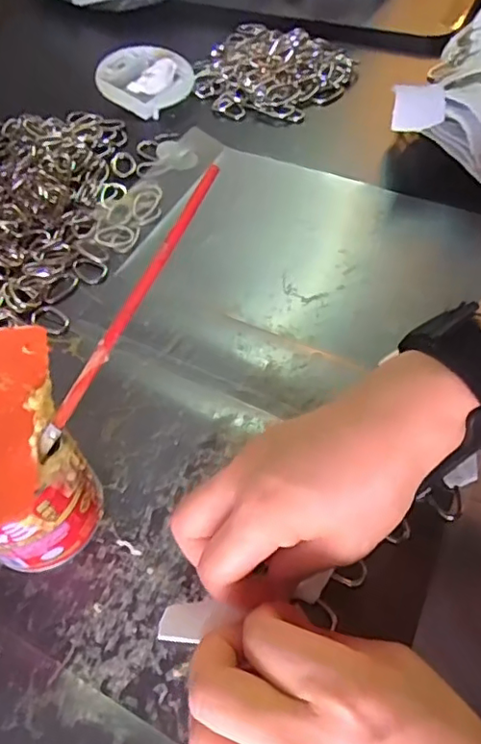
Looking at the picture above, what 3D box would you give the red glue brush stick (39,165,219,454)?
[{"bbox_3d":[-0.050,-0.034,0.276,0.006,0.007,0.161,24,74,18],"label":"red glue brush stick"}]

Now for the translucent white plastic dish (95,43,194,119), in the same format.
[{"bbox_3d":[-0.091,-0.270,0.531,0.076,0.027,0.076,-2,55,3],"label":"translucent white plastic dish"}]

